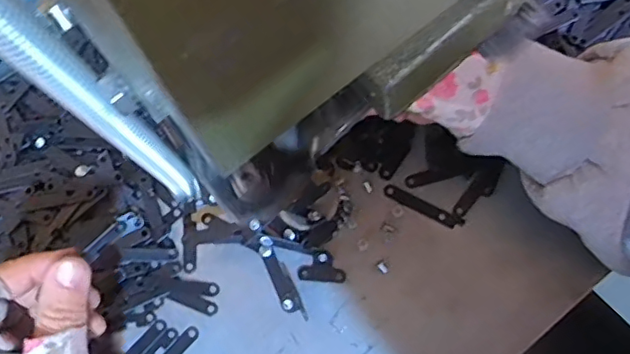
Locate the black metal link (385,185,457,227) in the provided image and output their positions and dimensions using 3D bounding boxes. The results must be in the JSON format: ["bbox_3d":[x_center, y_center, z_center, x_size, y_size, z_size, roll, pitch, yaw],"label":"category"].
[{"bbox_3d":[0.068,0.018,0.373,0.049,0.004,0.008,29,76,11],"label":"black metal link"}]

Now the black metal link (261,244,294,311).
[{"bbox_3d":[-0.024,0.063,0.361,0.008,0.004,0.043,-23,73,-5],"label":"black metal link"}]

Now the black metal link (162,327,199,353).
[{"bbox_3d":[-0.085,0.106,0.353,0.009,0.004,0.034,40,78,13],"label":"black metal link"}]

